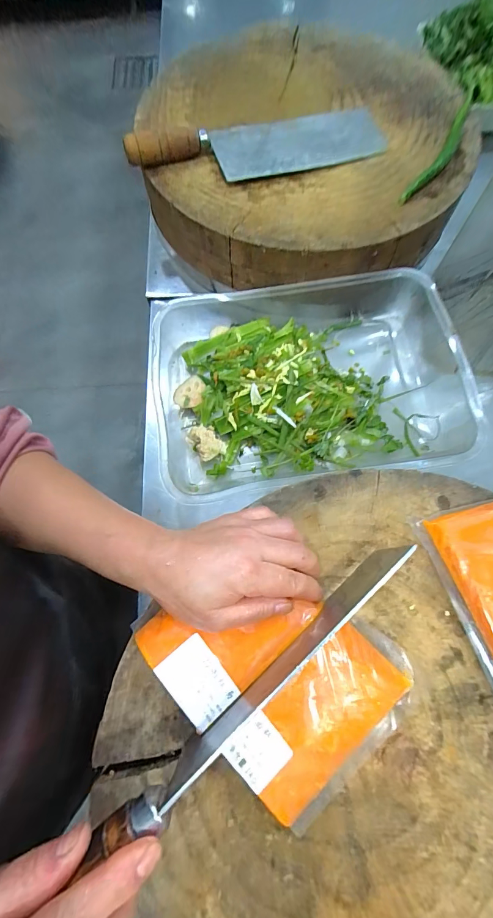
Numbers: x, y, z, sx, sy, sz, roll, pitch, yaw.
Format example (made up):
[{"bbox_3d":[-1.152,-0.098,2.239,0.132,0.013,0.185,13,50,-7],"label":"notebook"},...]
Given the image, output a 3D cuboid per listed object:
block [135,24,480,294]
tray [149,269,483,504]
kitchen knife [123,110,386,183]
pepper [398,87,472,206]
[{"bbox_3d":[0.078,-0.407,0.490,0.407,0.101,0.375,-7,72,-2],"label":"block"},{"bbox_3d":[0.077,-0.100,0.444,0.377,0.075,0.266,-6,72,-1],"label":"tray"},{"bbox_3d":[0.017,-0.397,0.450,0.327,0.032,0.089,-12,72,-3],"label":"kitchen knife"},{"bbox_3d":[0.249,-0.393,0.446,0.026,0.019,0.211,30,75,10],"label":"pepper"}]

